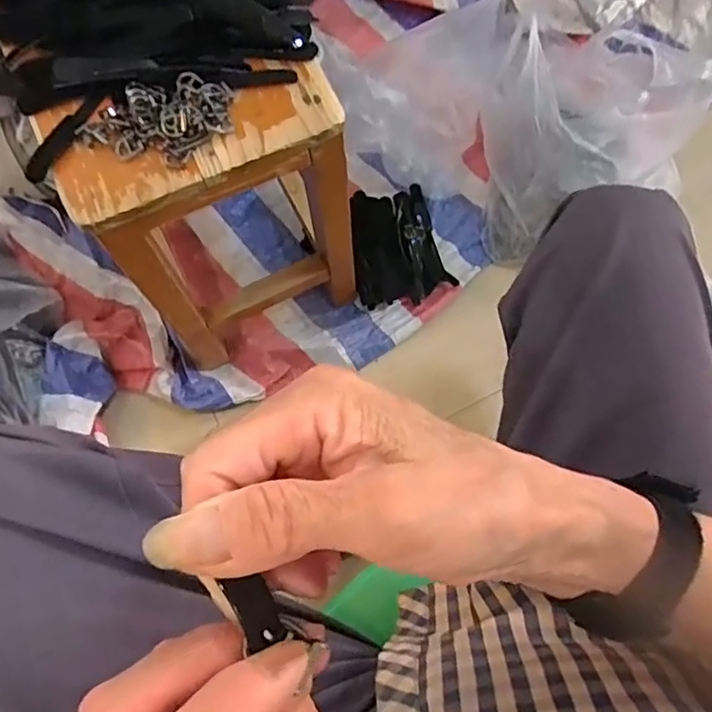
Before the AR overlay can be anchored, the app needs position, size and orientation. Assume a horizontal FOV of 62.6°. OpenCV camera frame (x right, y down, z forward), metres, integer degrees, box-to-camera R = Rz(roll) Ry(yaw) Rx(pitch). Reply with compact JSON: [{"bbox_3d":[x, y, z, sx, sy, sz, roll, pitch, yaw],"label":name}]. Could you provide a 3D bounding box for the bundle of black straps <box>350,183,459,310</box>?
[{"bbox_3d":[0.056,-0.160,0.822,0.138,0.059,0.165,-12,73,-4],"label":"bundle of black straps"}]

